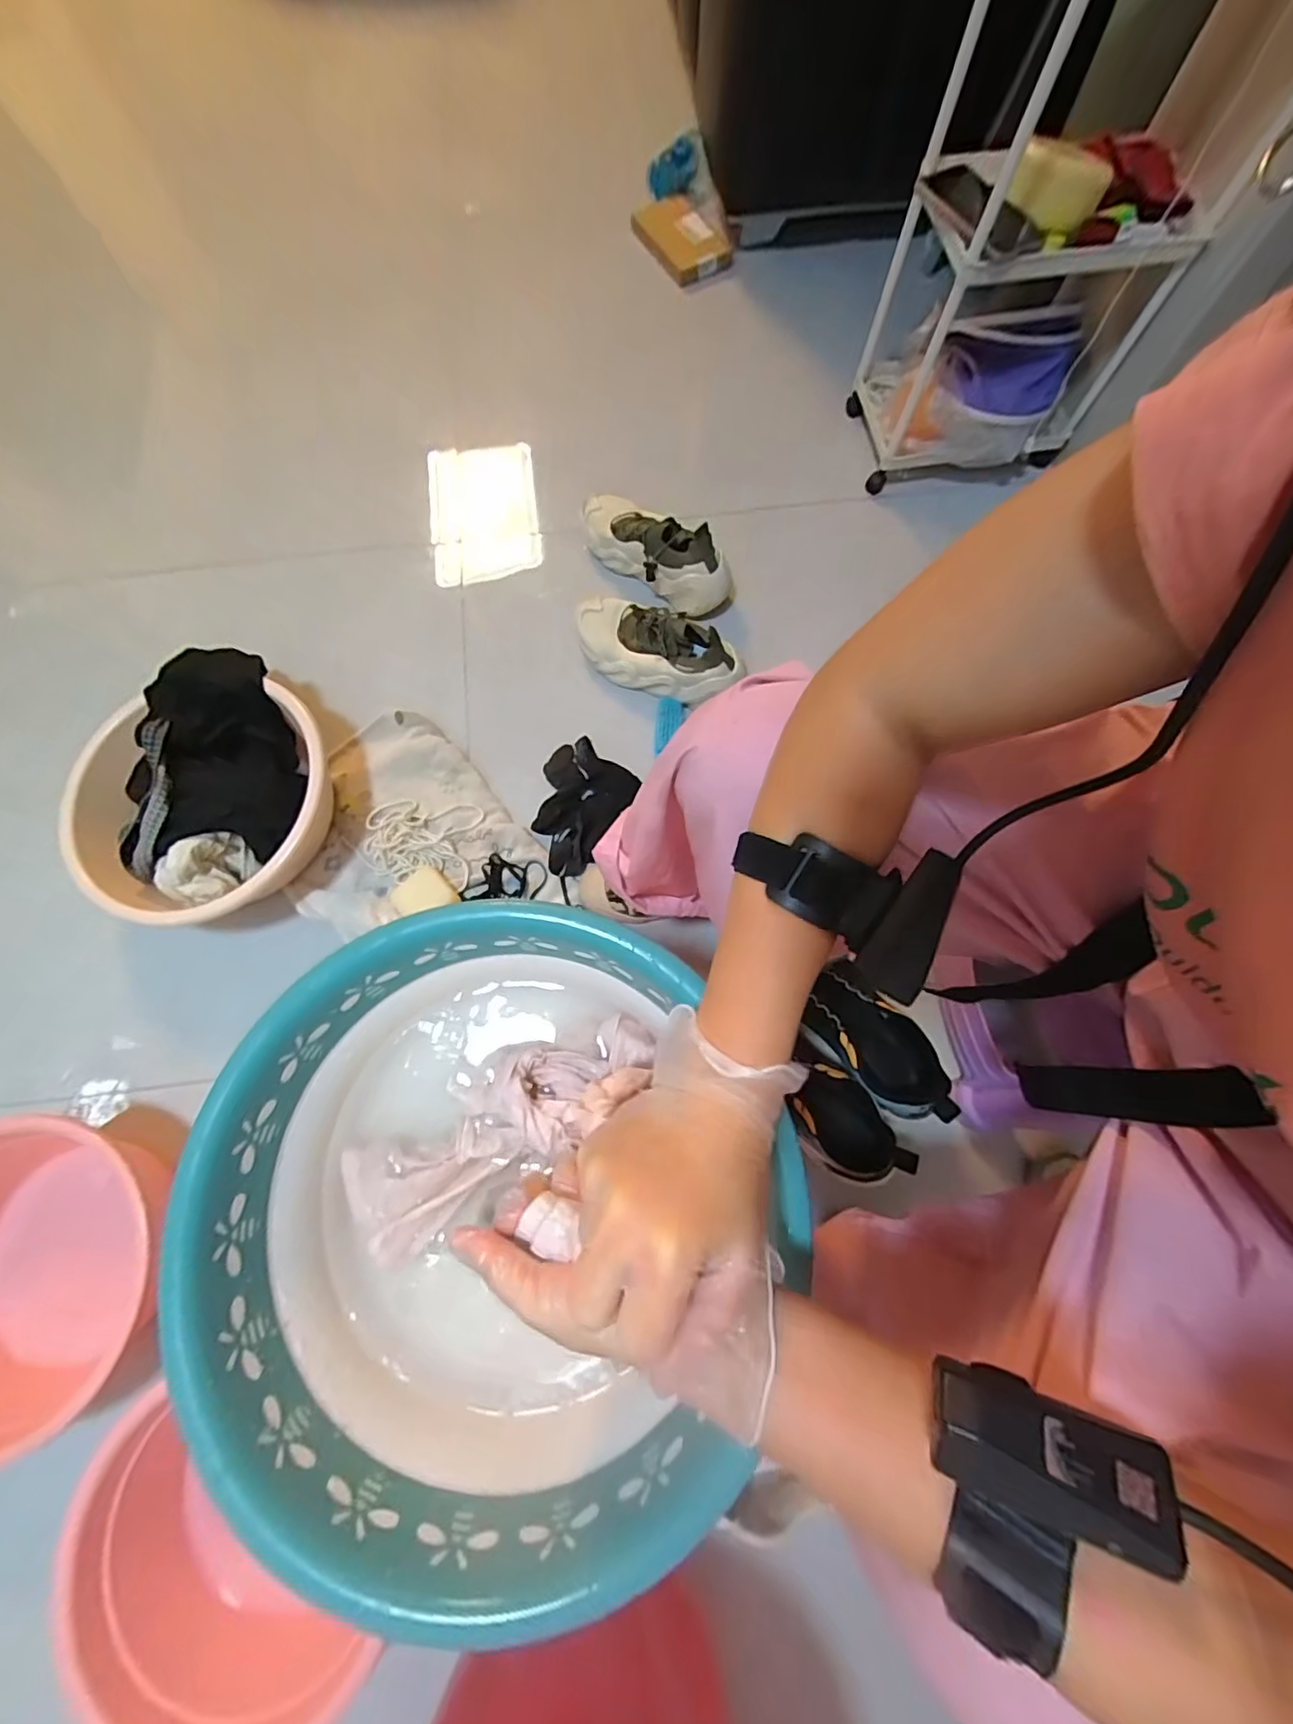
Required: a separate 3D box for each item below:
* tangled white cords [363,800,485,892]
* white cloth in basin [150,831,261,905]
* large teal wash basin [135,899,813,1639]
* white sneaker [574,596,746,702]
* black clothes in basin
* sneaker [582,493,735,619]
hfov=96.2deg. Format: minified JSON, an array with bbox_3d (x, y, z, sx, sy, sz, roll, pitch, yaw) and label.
[{"bbox_3d":[-0.306,-0.031,0.776,0.149,0.008,0.113,8,75,3],"label":"tangled white cords"},{"bbox_3d":[-0.534,0.004,0.699,0.088,0.063,0.089,15,75,5],"label":"white cloth in basin"},{"bbox_3d":[-0.098,0.220,0.390,0.344,0.111,0.355,0,74,0],"label":"large teal wash basin"},{"bbox_3d":[0.013,-0.304,0.808,0.245,0.102,0.093,25,76,7],"label":"white sneaker"},{"bbox_3d":[-0.557,-0.141,0.729,0.189,0.080,0.277,-8,74,-2],"label":"black clothes in basin"},{"bbox_3d":[0.012,-0.474,0.867,0.241,0.110,0.086,36,78,10],"label":"sneaker"}]

